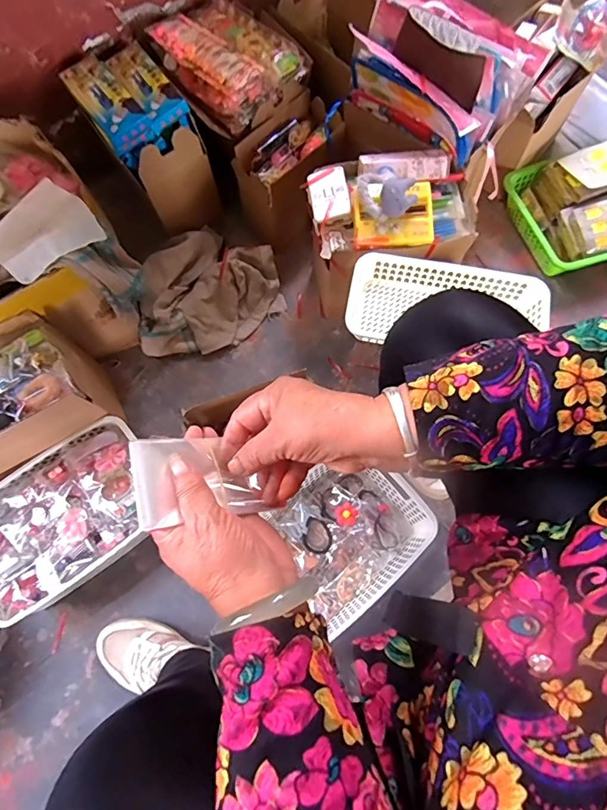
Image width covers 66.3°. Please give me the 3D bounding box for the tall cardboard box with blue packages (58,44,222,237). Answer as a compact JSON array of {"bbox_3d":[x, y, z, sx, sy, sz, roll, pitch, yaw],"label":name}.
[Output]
[{"bbox_3d":[-0.279,-0.473,0.847,0.153,0.204,0.215,-31,73,-12],"label":"tall cardboard box with blue packages"}]

